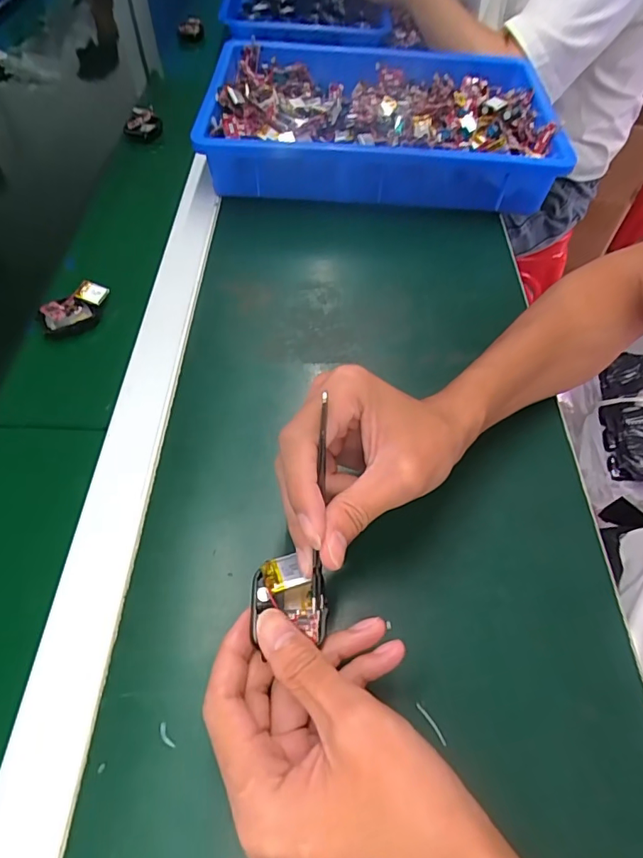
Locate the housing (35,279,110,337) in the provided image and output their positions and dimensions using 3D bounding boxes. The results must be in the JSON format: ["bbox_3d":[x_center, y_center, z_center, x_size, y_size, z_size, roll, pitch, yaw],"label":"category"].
[{"bbox_3d":[-0.209,-0.101,0.415,0.059,0.019,0.033,-32,63,-20],"label":"housing"}]

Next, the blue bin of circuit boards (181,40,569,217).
[{"bbox_3d":[0.064,-0.351,0.563,0.370,0.071,0.263,1,56,-1],"label":"blue bin of circuit boards"}]

